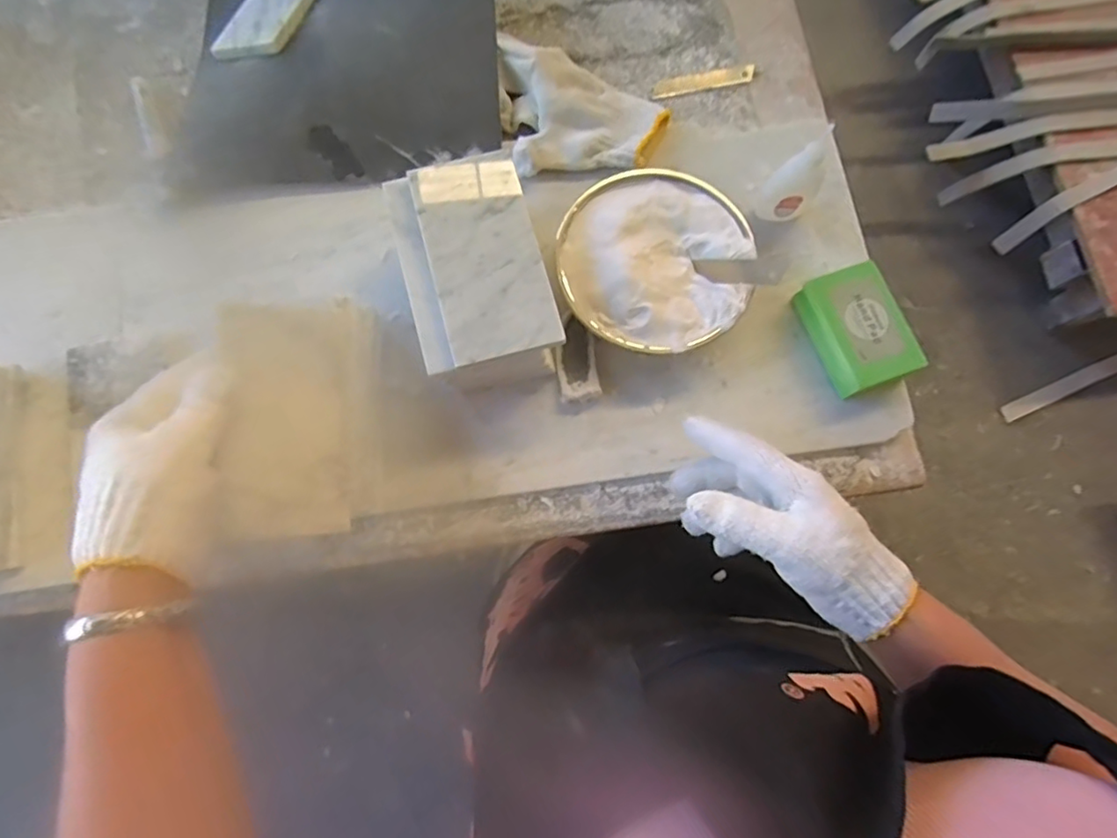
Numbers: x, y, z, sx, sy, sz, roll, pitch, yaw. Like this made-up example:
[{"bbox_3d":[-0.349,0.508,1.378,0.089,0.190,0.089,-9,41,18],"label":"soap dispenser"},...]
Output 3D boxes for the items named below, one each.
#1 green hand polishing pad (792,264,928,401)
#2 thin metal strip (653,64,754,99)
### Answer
[{"bbox_3d":[0.233,-0.069,0.477,0.056,0.042,0.091,-22,79,-6],"label":"green hand polishing pad"},{"bbox_3d":[0.133,-0.307,0.554,0.094,0.004,0.016,-11,84,0],"label":"thin metal strip"}]

